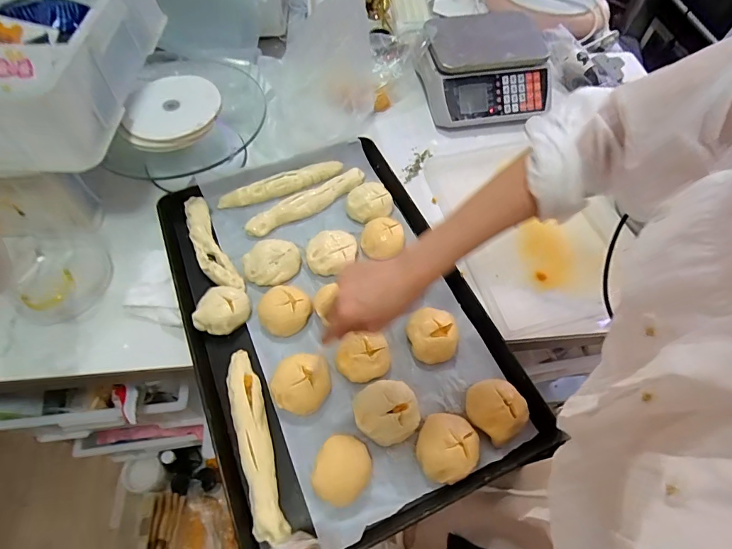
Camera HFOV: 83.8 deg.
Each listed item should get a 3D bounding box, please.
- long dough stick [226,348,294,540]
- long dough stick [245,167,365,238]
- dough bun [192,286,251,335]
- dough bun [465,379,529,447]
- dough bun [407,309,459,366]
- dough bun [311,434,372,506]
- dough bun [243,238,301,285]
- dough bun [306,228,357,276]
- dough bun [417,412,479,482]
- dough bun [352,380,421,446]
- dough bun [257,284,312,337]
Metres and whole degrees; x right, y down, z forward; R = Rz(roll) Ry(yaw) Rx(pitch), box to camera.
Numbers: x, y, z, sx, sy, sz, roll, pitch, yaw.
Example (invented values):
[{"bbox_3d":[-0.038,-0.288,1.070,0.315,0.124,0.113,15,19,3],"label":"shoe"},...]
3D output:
[{"bbox_3d":[-0.140,0.203,0.508,0.041,0.019,0.228,-16,60,-10],"label":"long dough stick"},{"bbox_3d":[-0.100,-0.126,0.700,0.222,0.020,0.038,-28,63,-16],"label":"long dough stick"},{"bbox_3d":[-0.204,0.050,0.585,0.072,0.027,0.068,0,59,0],"label":"dough bun"},{"bbox_3d":[0.164,0.169,0.519,0.066,0.039,0.070,0,59,0],"label":"dough bun"},{"bbox_3d":[0.093,0.082,0.571,0.072,0.040,0.077,-17,60,-10],"label":"dough bun"},{"bbox_3d":[-0.029,0.232,0.485,0.066,0.039,0.075,13,60,8],"label":"dough bun"},{"bbox_3d":[-0.144,-0.021,0.625,0.083,0.028,0.063,-26,62,-15],"label":"dough bun"},{"bbox_3d":[-0.053,-0.039,0.644,0.074,0.042,0.080,0,59,0],"label":"dough bun"},{"bbox_3d":[0.100,0.209,0.498,0.070,0.036,0.078,19,61,11],"label":"dough bun"},{"bbox_3d":[0.027,0.175,0.520,0.080,0.035,0.072,-16,60,-9],"label":"dough bun"},{"bbox_3d":[-0.118,0.046,0.588,0.072,0.034,0.078,-17,60,-10],"label":"dough bun"}]

